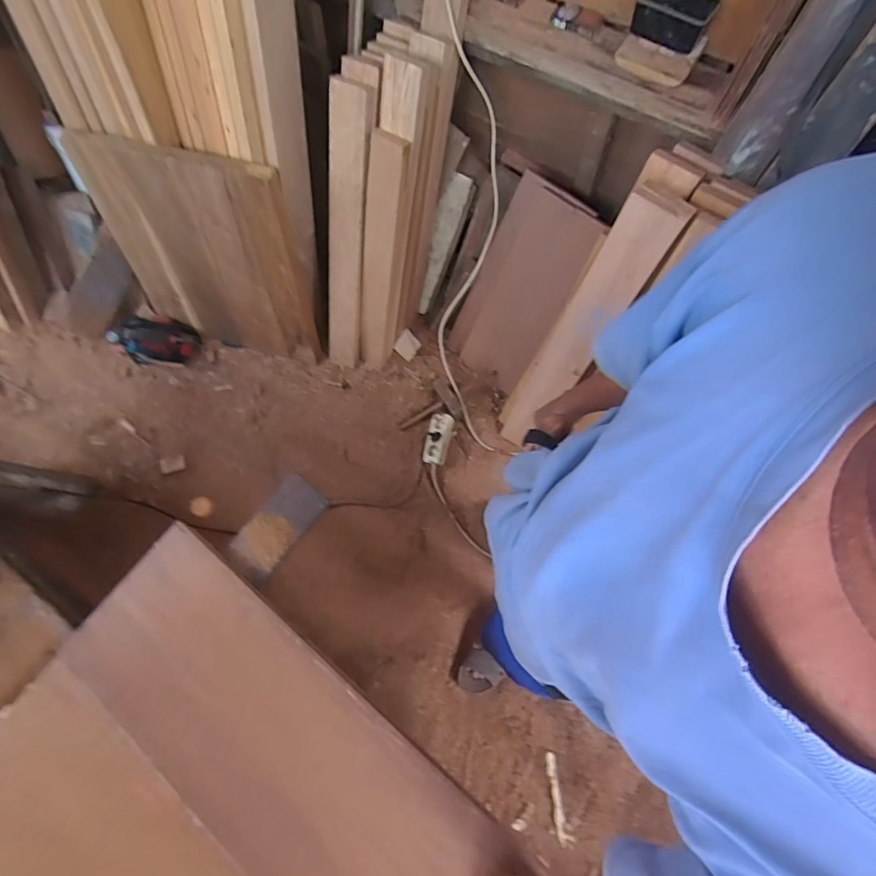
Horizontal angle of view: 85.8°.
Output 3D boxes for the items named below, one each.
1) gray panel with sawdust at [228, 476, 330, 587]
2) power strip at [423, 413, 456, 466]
[{"bbox_3d":[-0.268,0.147,0.782,0.085,0.019,0.167,36,76,13],"label":"gray panel with sawdust"},{"bbox_3d":[0.002,0.002,1.446,0.072,0.048,0.160,12,72,6],"label":"power strip"}]

